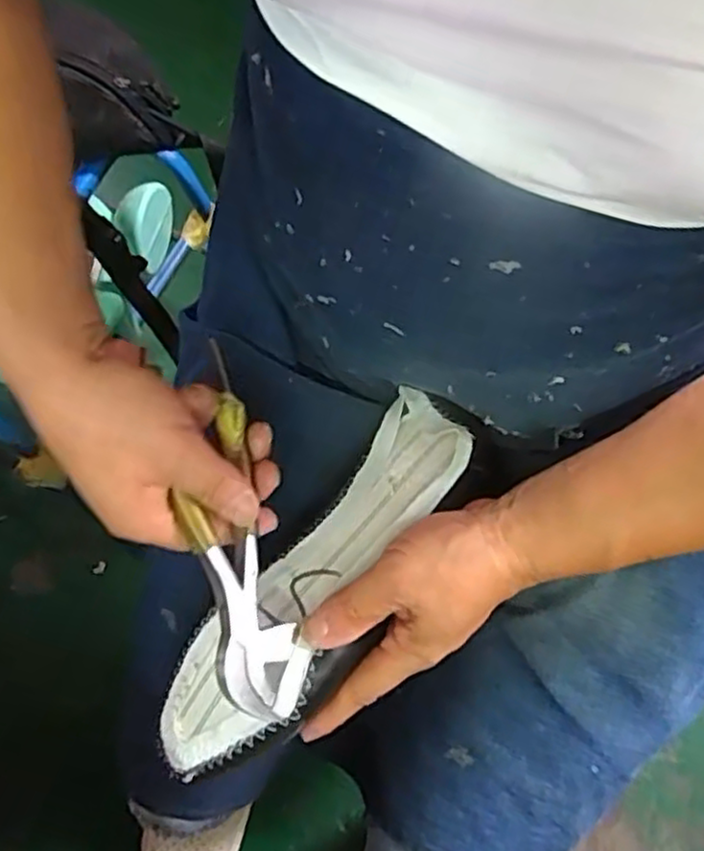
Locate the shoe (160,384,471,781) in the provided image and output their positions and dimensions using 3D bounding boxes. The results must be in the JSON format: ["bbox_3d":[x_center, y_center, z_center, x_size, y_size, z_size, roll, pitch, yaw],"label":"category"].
[{"bbox_3d":[-0.022,0.089,0.392,0.074,0.042,0.243,37,85,12],"label":"shoe"}]

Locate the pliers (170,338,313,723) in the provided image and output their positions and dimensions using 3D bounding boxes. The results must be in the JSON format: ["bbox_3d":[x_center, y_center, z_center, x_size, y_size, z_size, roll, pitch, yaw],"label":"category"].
[{"bbox_3d":[-0.058,0.055,0.363,0.045,0.027,0.187,-9,85,-1],"label":"pliers"}]

